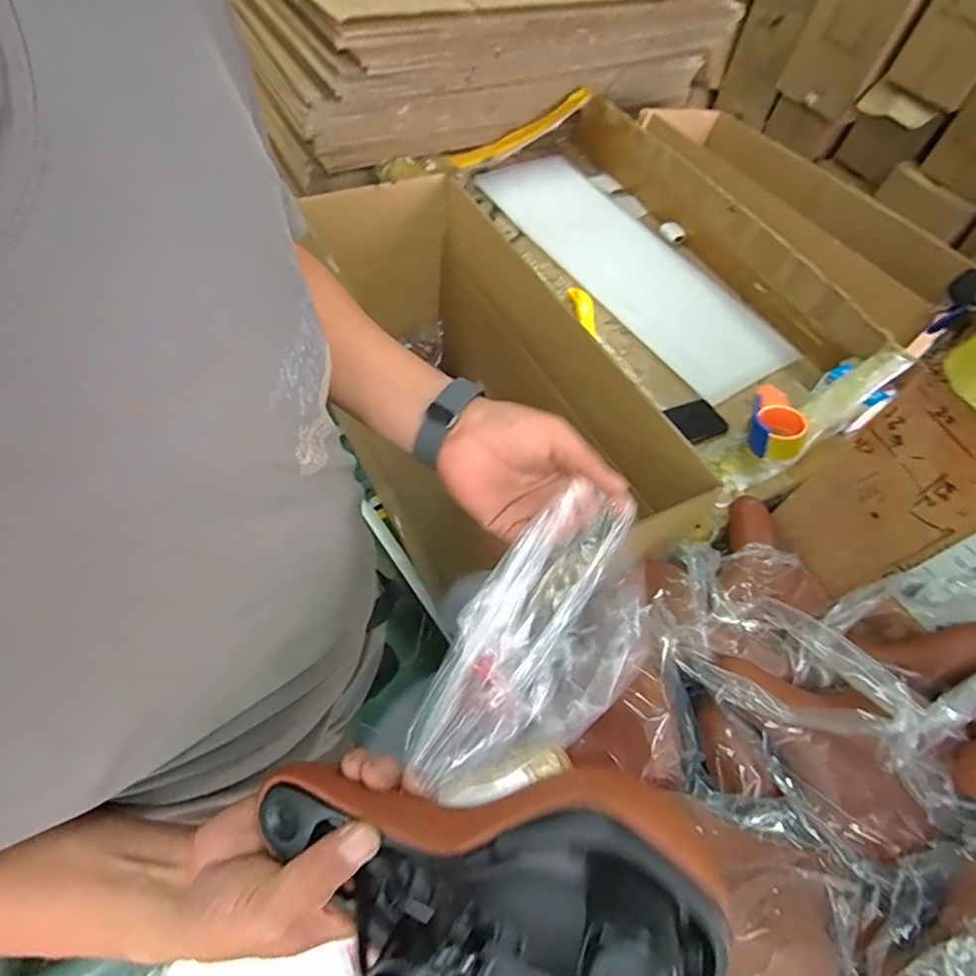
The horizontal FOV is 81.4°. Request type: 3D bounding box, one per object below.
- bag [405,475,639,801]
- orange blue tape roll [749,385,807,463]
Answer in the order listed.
[{"bbox_3d":[0.033,0.106,0.363,0.101,0.055,0.214,26,78,21],"label":"bag"},{"bbox_3d":[0.472,-0.109,0.953,0.075,0.069,0.126,-2,57,-9],"label":"orange blue tape roll"}]

